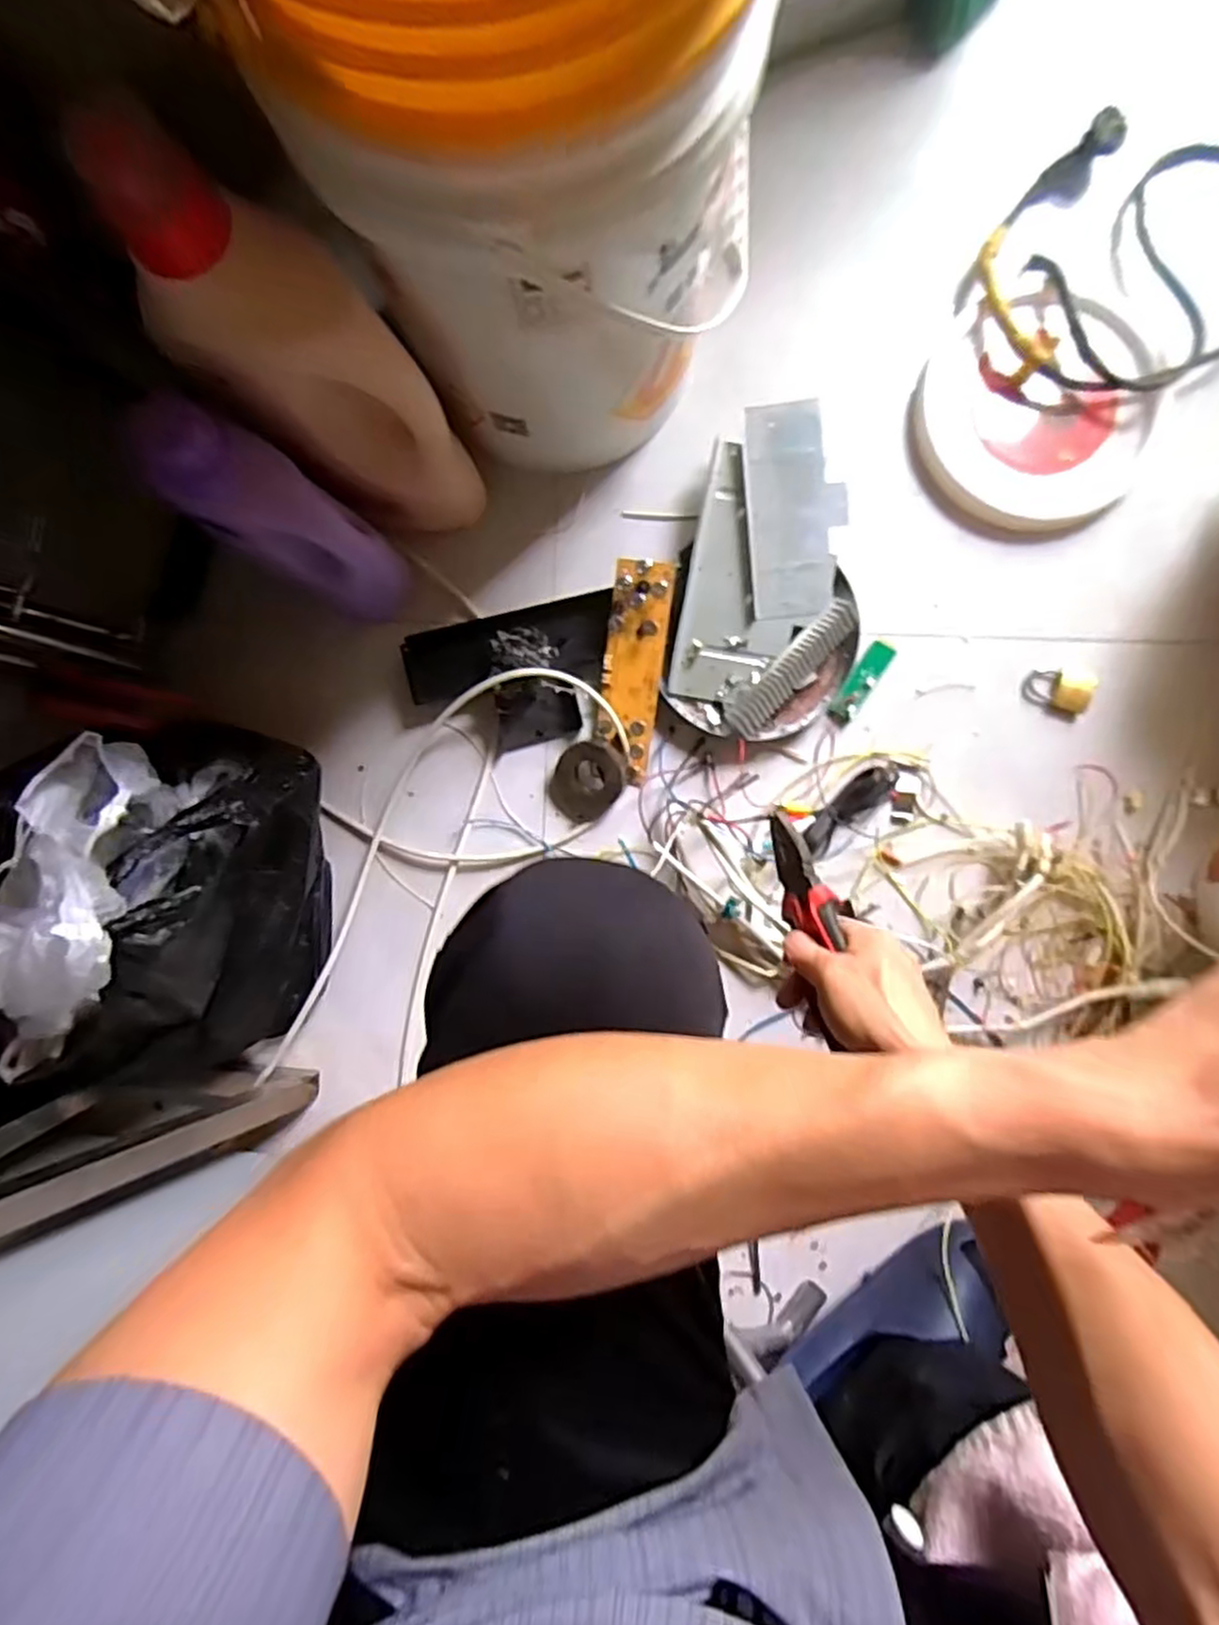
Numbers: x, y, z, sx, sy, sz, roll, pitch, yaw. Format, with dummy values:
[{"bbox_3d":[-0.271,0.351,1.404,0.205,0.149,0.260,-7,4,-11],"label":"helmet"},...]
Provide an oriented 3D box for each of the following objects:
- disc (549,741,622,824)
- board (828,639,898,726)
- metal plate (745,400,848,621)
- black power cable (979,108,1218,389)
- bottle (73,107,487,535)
[{"bbox_3d":[-0.024,-0.031,0.723,0.067,0.035,0.075,44,91,2],"label":"disc"},{"bbox_3d":[0.245,-0.127,0.722,0.026,0.014,0.087,35,91,2],"label":"board"},{"bbox_3d":[0.178,-0.286,0.704,0.092,0.011,0.189,-4,98,0],"label":"metal plate"},{"bbox_3d":[0.485,-0.511,0.694,0.266,0.034,0.245,0,89,2],"label":"black power cable"},{"bbox_3d":[-0.206,-0.311,0.558,0.117,0.378,0.101,37,91,23],"label":"bottle"}]

